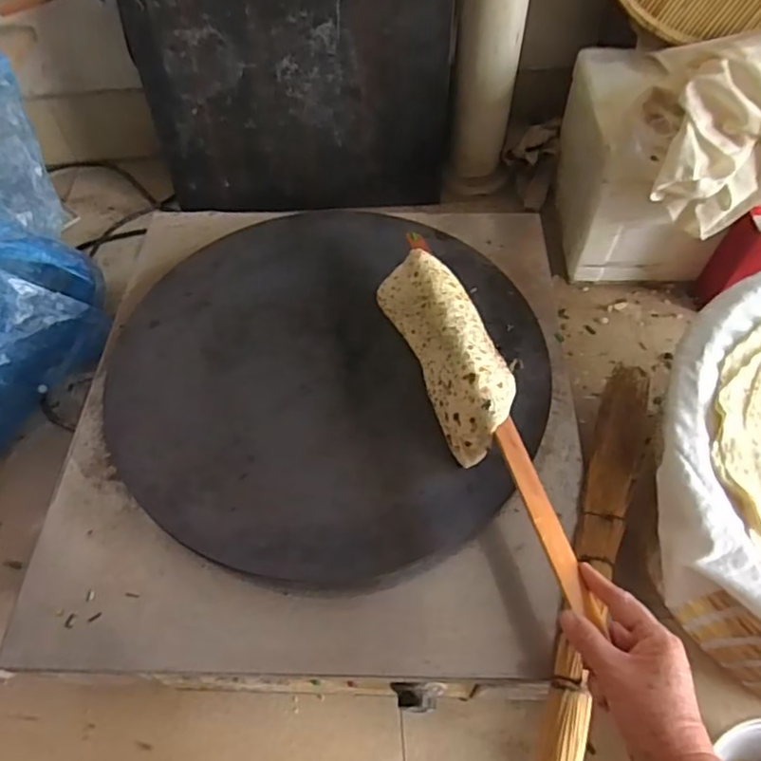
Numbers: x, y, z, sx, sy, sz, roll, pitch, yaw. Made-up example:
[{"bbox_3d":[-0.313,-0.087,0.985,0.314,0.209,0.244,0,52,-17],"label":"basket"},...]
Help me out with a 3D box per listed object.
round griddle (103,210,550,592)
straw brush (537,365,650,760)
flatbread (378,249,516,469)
[{"bbox_3d":[-0.063,-0.018,0.715,0.508,0.051,0.498,4,57,4],"label":"round griddle"},{"bbox_3d":[0.199,0.202,0.578,0.051,0.033,0.557,18,59,13],"label":"straw brush"},{"bbox_3d":[0.081,-0.039,0.674,0.086,0.075,0.259,-18,58,-10],"label":"flatbread"}]

